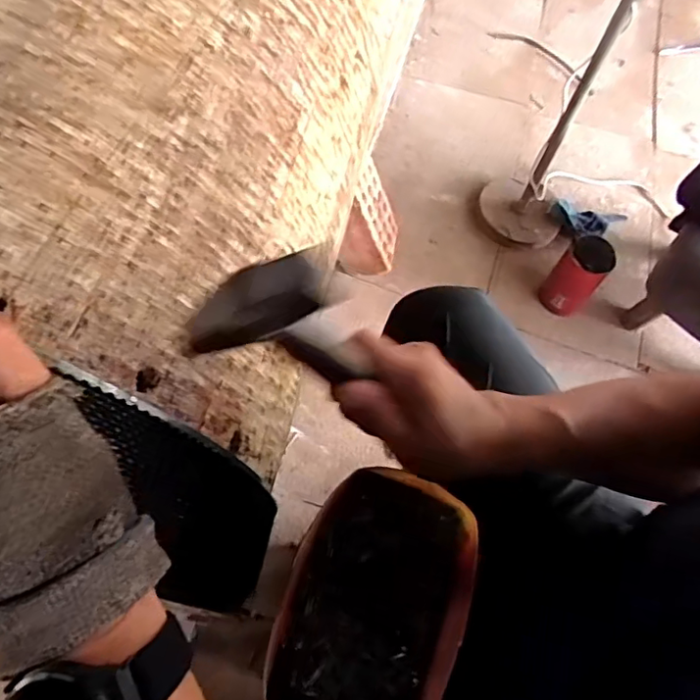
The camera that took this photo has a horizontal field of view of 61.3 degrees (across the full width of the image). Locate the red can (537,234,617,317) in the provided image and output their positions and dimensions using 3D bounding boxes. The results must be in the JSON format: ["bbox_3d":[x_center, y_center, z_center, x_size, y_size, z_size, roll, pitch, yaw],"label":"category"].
[{"bbox_3d":[0.412,-0.131,1.077,0.089,0.142,0.095,-1,61,1],"label":"red can"}]

